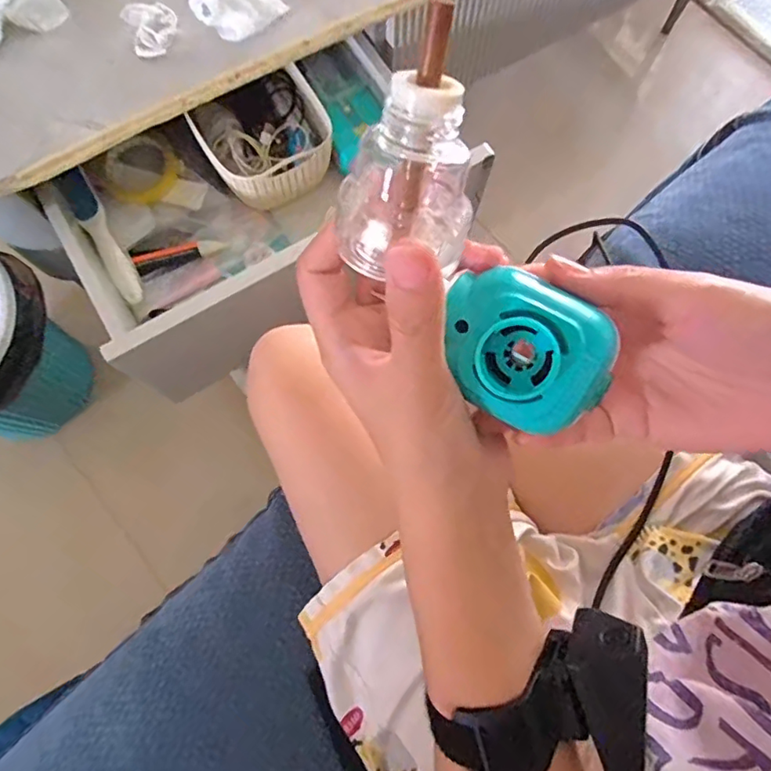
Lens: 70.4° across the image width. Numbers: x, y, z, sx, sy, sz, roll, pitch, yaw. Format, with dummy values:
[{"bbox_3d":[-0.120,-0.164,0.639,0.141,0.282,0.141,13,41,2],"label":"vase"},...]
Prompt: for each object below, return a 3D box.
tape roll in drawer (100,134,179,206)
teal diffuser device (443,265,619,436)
[{"bbox_3d":[-0.318,-0.278,0.703,0.089,0.022,0.089,0,76,-1],"label":"tape roll in drawer"},{"bbox_3d":[0.051,-0.014,0.206,0.061,0.029,0.050,28,104,14],"label":"teal diffuser device"}]

